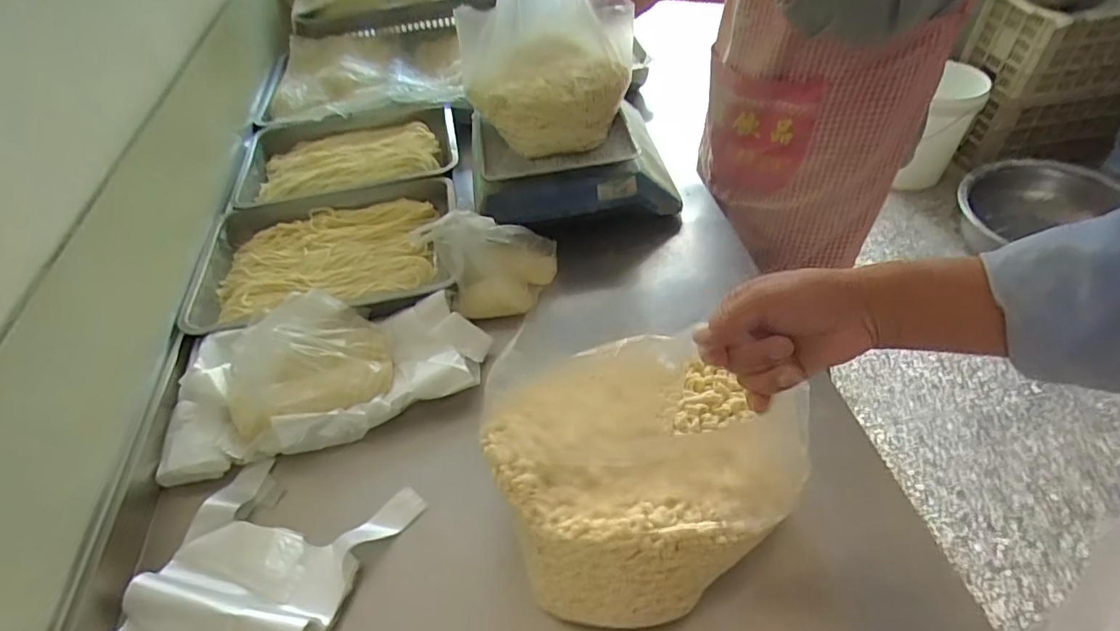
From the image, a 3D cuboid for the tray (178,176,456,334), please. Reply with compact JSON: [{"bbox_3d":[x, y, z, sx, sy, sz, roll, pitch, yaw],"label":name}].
[{"bbox_3d":[-0.342,-0.097,0.840,0.400,0.063,0.275,-7,47,0],"label":"tray"}]

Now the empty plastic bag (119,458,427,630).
[{"bbox_3d":[-0.305,0.266,0.554,0.212,0.040,0.261,12,49,17],"label":"empty plastic bag"}]

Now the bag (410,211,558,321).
[{"bbox_3d":[-0.091,-0.080,0.790,0.185,0.149,0.080,-13,47,-7],"label":"bag"}]

